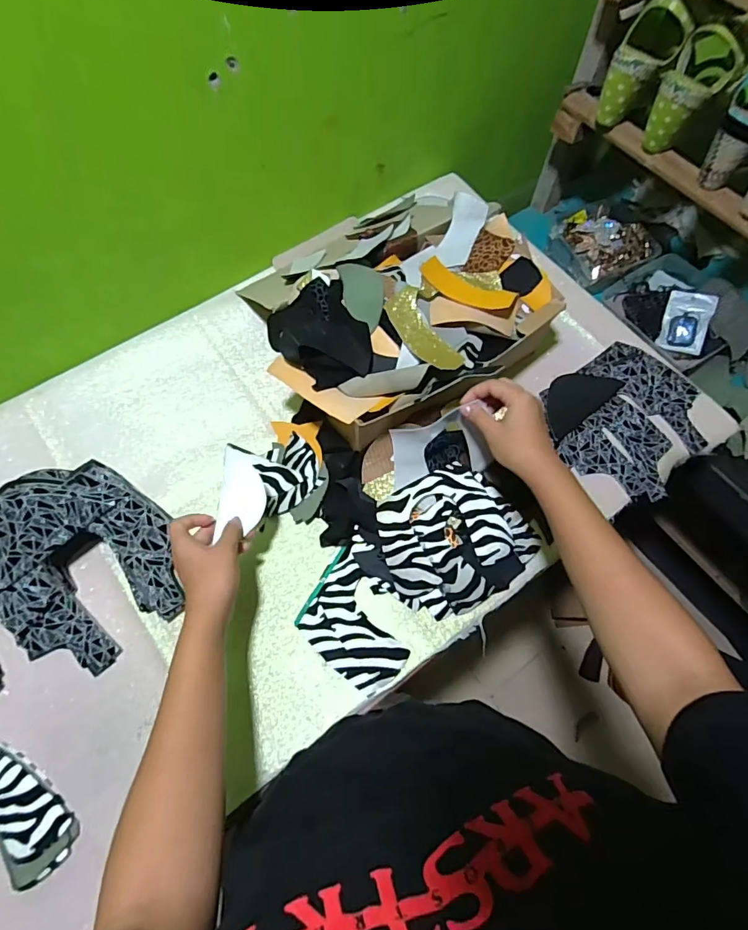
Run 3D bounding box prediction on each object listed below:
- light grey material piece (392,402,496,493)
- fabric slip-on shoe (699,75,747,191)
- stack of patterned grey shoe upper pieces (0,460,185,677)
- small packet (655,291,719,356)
[{"bbox_3d":[0.080,-0.022,0.557,0.111,0.097,0.051,-8,67,-6],"label":"light grey material piece"},{"bbox_3d":[0.463,-0.418,0.597,0.074,0.132,0.068,37,70,13],"label":"fabric slip-on shoe"},{"bbox_3d":[-0.322,0.110,0.526,0.201,0.099,0.194,27,68,10],"label":"stack of patterned grey shoe upper pieces"},{"bbox_3d":[0.523,-0.239,0.798,0.068,0.010,0.102,17,99,24],"label":"small packet"}]

